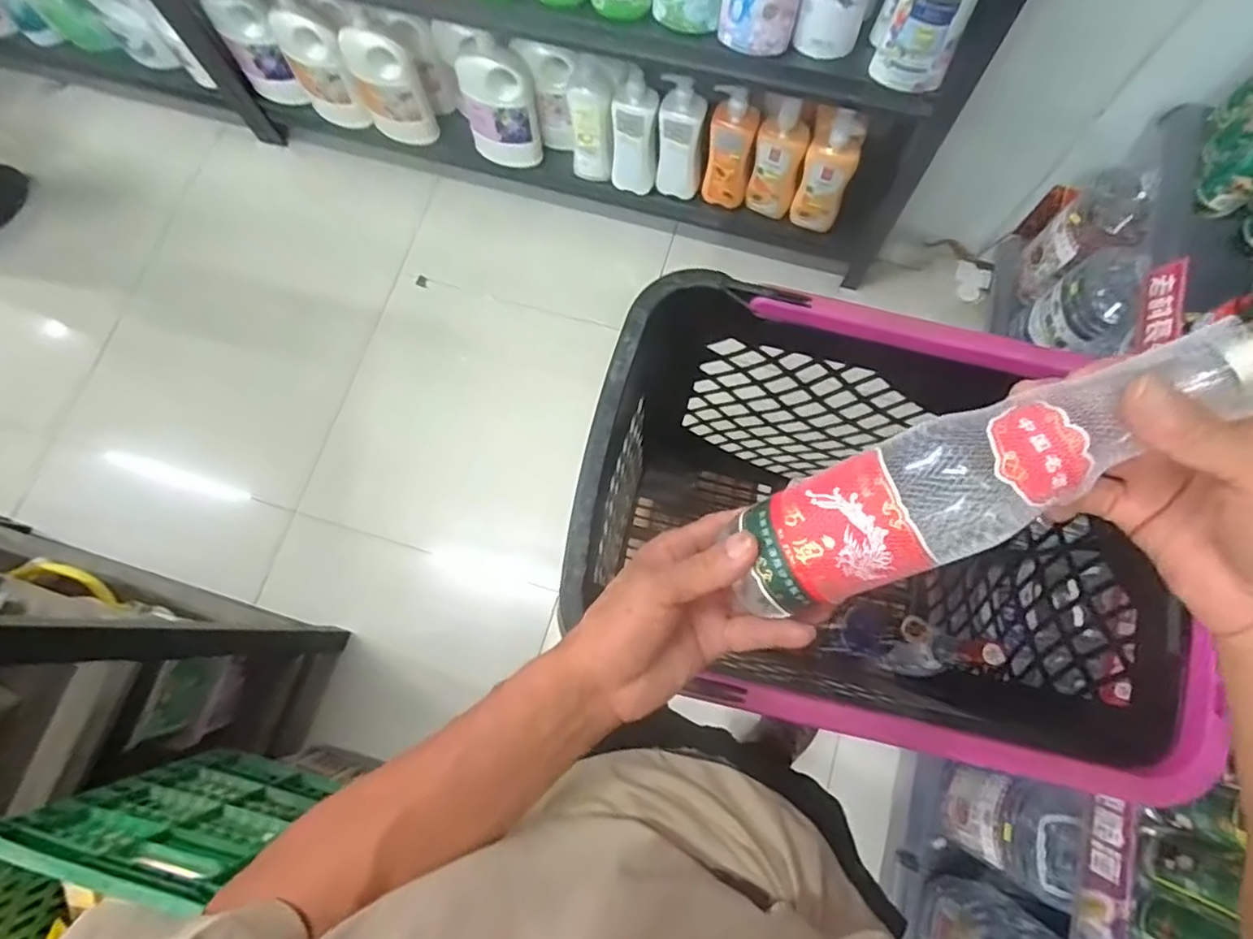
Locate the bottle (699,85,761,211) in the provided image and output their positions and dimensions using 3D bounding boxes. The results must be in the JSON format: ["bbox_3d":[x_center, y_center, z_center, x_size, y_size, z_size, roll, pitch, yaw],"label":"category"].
[{"bbox_3d":[0.200,-0.615,1.217,0.085,0.233,0.064,12,76,5],"label":"bottle"}]

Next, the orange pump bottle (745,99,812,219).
[{"bbox_3d":[0.285,-0.578,1.188,0.086,0.221,0.070,12,76,5],"label":"orange pump bottle"}]

